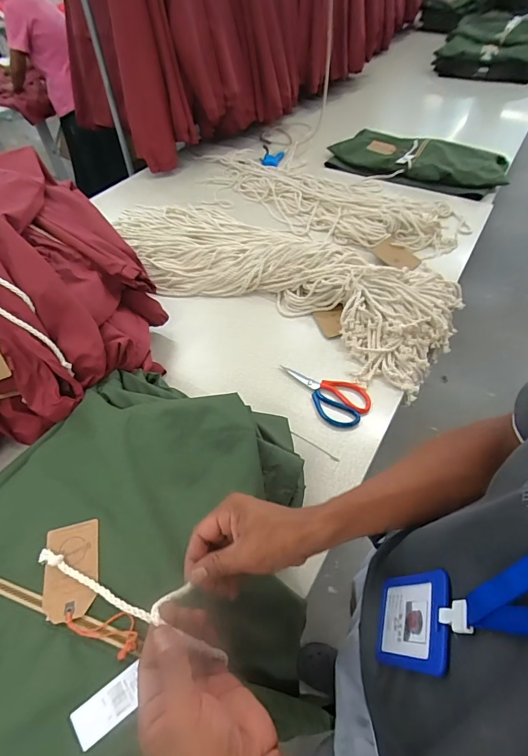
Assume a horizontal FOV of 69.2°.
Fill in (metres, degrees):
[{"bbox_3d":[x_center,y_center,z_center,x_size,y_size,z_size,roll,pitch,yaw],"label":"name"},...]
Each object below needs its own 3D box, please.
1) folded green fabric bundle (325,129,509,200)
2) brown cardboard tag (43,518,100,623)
[{"bbox_3d":[0.572,-0.829,1.416,0.619,0.060,0.417,34,58,26],"label":"folded green fabric bundle"},{"bbox_3d":[-0.216,0.213,0.429,0.057,0.006,0.099,-13,53,-9],"label":"brown cardboard tag"}]

